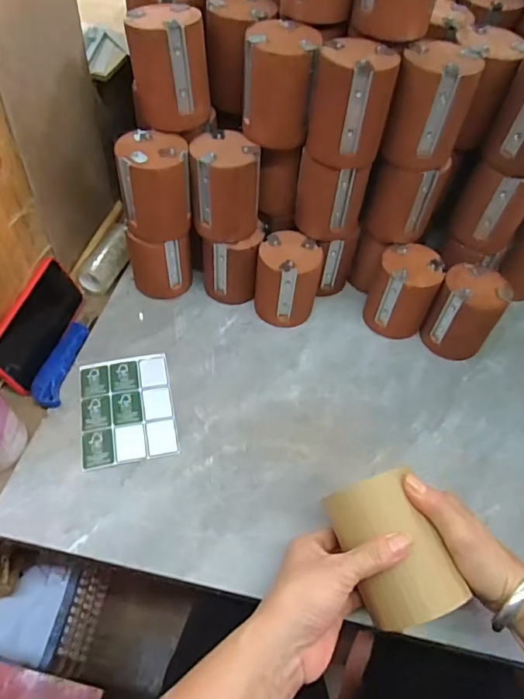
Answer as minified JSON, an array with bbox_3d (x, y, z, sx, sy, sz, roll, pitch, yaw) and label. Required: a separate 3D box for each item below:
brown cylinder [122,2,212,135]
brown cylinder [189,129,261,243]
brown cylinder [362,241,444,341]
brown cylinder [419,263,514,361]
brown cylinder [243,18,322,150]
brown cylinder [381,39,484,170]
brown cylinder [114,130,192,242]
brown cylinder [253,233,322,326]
[{"bbox_3d":[-0.097,-0.306,0.522,0.080,0.098,0.077,-3,54,-7],"label":"brown cylinder"},{"bbox_3d":[-0.041,-0.190,0.567,0.077,0.098,0.074,5,54,-1],"label":"brown cylinder"},{"bbox_3d":[0.180,-0.073,0.619,0.077,0.102,0.076,16,54,7],"label":"brown cylinder"},{"bbox_3d":[0.256,-0.049,0.609,0.076,0.105,0.084,27,57,14],"label":"brown cylinder"},{"bbox_3d":[0.020,-0.287,0.522,0.074,0.101,0.076,9,54,2],"label":"brown cylinder"},{"bbox_3d":[0.180,-0.259,0.506,0.079,0.102,0.082,21,55,10],"label":"brown cylinder"},{"bbox_3d":[-0.121,-0.187,0.561,0.080,0.102,0.066,-5,55,-8],"label":"brown cylinder"},{"bbox_3d":[0.033,-0.088,0.624,0.078,0.102,0.080,2,54,-3],"label":"brown cylinder"}]

